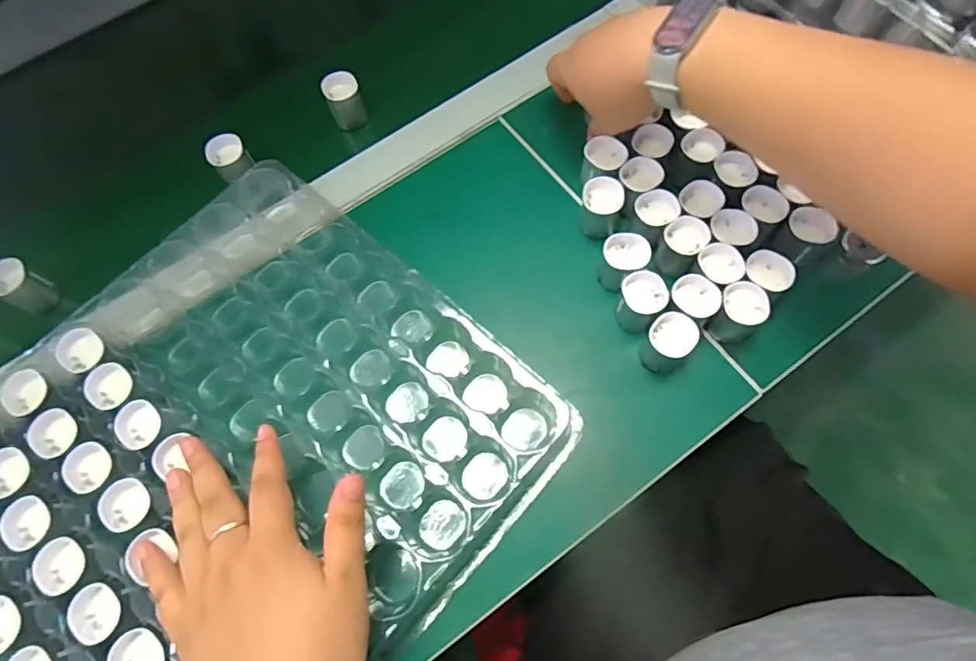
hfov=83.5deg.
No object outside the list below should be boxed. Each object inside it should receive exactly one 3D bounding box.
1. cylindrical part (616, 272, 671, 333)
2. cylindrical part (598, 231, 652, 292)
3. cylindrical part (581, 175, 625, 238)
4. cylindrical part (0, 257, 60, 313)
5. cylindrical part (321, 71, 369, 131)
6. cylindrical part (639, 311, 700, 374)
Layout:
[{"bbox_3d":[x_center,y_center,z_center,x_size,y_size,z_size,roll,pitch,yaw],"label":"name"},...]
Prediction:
[{"bbox_3d":[0.104,-0.019,0.374,0.029,0.034,0.031,-1,69,2],"label":"cylindrical part"},{"bbox_3d":[0.094,-0.048,0.384,0.031,0.038,0.033,-1,69,2],"label":"cylindrical part"},{"bbox_3d":[0.083,-0.090,0.401,0.028,0.034,0.030,-1,69,2],"label":"cylindrical part"},{"bbox_3d":[-0.351,-0.033,0.413,0.031,0.035,0.029,-1,69,2],"label":"cylindrical part"},{"bbox_3d":[-0.121,-0.194,0.463,0.030,0.035,0.030,-1,69,2],"label":"cylindrical part"},{"bbox_3d":[0.117,0.010,0.363,0.036,0.033,0.030,-42,73,-13],"label":"cylindrical part"}]

